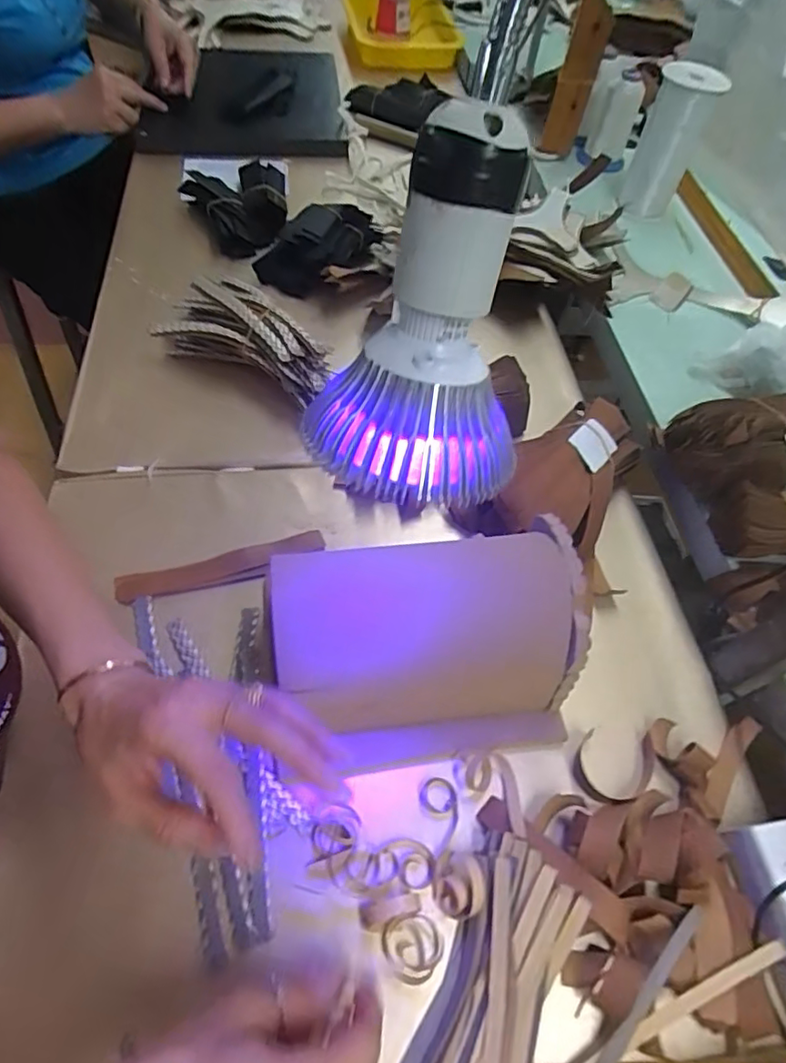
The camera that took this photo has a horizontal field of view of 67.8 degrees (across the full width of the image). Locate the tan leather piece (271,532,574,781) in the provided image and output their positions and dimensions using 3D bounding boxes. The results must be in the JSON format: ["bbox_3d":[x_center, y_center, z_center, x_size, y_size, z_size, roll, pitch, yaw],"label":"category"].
[{"bbox_3d":[0.021,0.083,0.402,0.195,0.108,0.120,-5,56,-10],"label":"tan leather piece"}]

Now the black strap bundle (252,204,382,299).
[{"bbox_3d":[-0.080,-0.344,0.704,0.107,0.050,0.154,33,60,15],"label":"black strap bundle"}]

